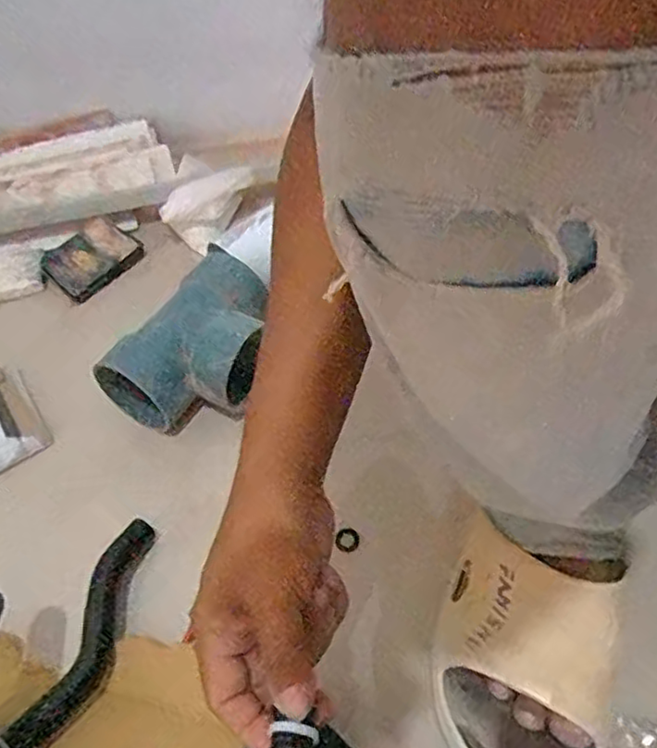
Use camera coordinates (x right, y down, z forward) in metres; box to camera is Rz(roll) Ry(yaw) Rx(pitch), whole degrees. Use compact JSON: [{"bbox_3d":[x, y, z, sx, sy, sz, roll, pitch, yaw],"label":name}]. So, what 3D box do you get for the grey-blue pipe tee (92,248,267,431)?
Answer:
[{"bbox_3d":[-0.110,-0.017,0.601,0.097,0.077,0.174,24,57,23],"label":"grey-blue pipe tee"}]

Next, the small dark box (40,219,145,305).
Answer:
[{"bbox_3d":[-0.261,-0.130,0.736,0.075,0.021,0.093,42,75,10],"label":"small dark box"}]

